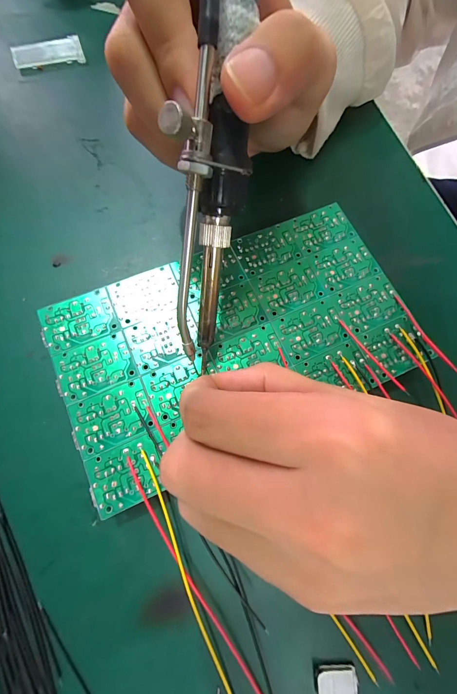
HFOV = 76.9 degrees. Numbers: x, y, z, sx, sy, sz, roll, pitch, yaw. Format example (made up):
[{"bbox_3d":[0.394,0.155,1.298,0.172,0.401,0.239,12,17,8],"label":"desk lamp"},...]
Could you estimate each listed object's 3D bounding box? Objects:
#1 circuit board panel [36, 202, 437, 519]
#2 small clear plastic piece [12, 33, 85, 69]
[{"bbox_3d":[0.005,-0.007,0.144,0.171,0.010,0.100,-23,76,-5],"label":"circuit board panel"},{"bbox_3d":[-0.129,-0.209,0.204,0.047,0.007,0.016,-15,75,-4],"label":"small clear plastic piece"}]

